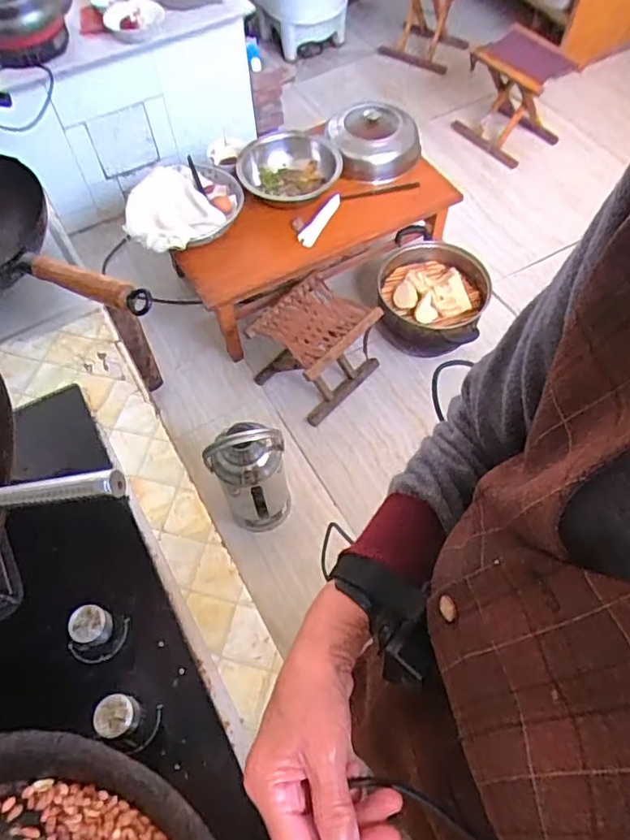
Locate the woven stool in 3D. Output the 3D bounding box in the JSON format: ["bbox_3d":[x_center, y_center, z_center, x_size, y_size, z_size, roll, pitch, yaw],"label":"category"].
[{"bbox_3d":[-0.006,-0.208,1.582,0.275,0.270,0.281,38,68,21],"label":"woven stool"}]

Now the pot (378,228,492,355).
[{"bbox_3d":[0.335,-0.365,1.615,0.296,0.152,0.356,3,61,3],"label":"pot"}]

